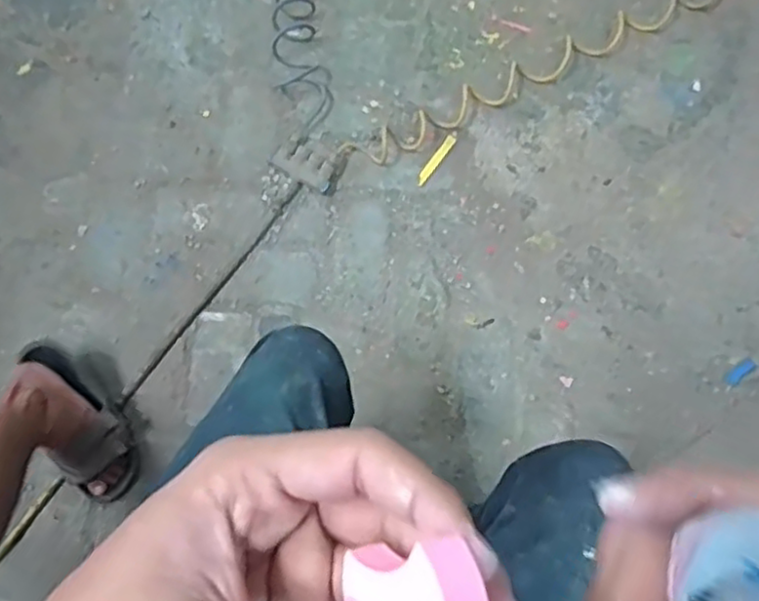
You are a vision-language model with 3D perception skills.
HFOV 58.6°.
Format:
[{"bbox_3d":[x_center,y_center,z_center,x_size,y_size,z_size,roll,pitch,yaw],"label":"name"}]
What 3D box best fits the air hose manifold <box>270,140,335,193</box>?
[{"bbox_3d":[-0.136,-0.240,1.210,0.113,0.023,0.058,31,78,8],"label":"air hose manifold"}]

